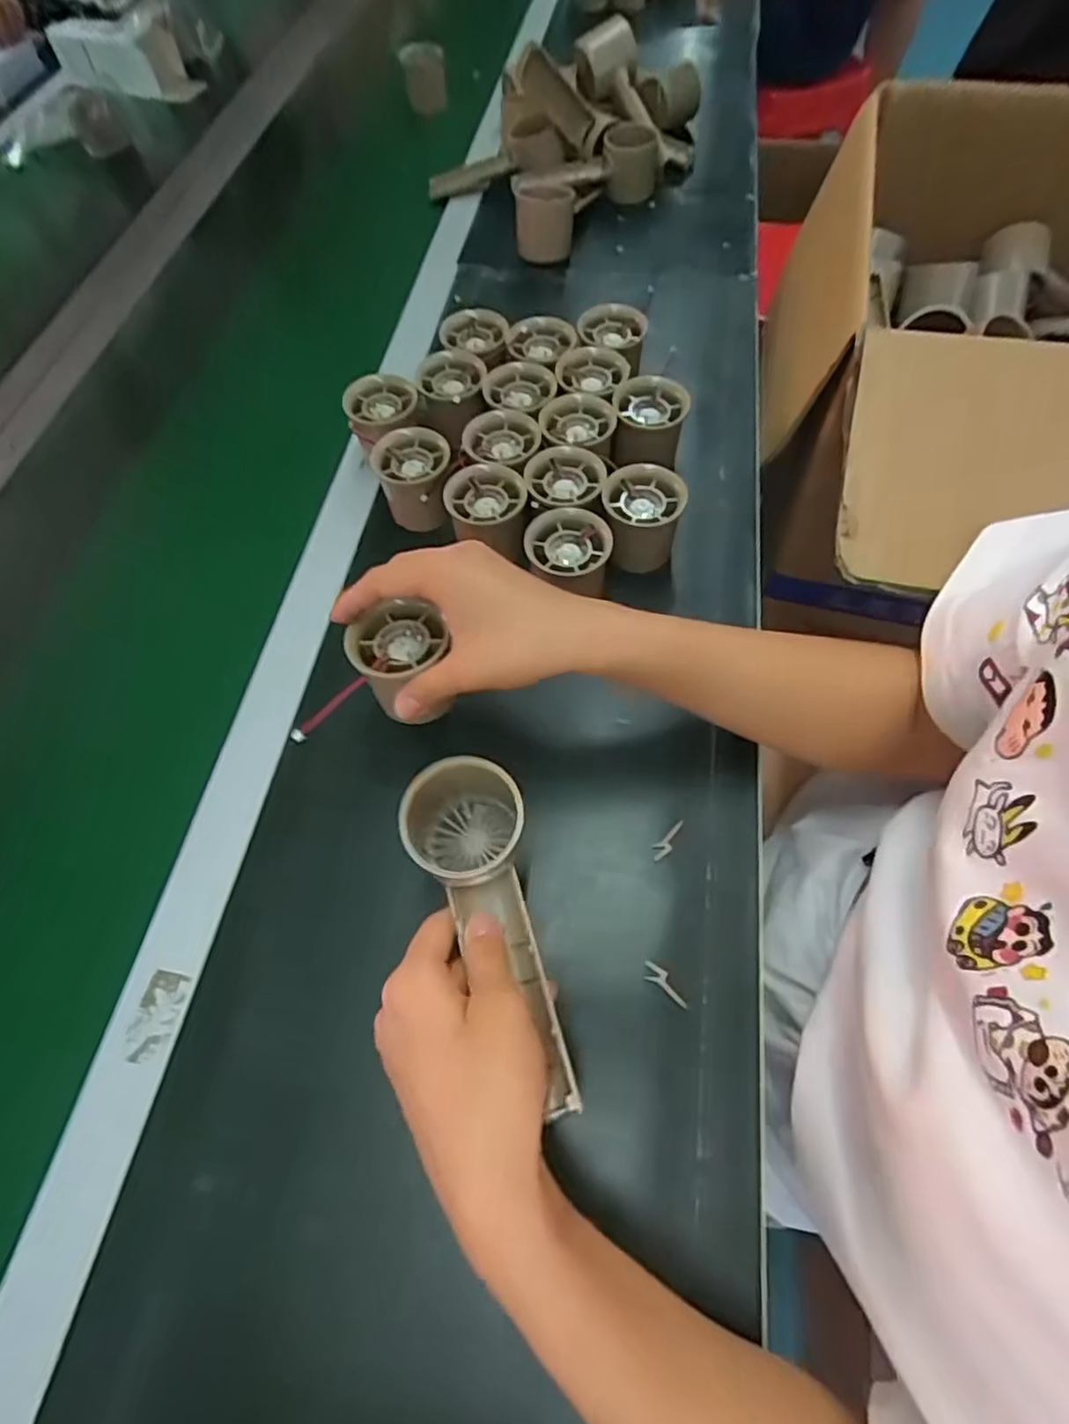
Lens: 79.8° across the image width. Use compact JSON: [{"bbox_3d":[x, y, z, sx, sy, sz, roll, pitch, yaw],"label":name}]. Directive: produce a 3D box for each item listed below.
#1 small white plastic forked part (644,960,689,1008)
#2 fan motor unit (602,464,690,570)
[{"bbox_3d":[0.069,0.143,0.337,0.028,0.004,0.009,33,69,19],"label":"small white plastic forked part"},{"bbox_3d":[0.076,-0.137,0.456,0.053,0.054,0.056,2,63,5],"label":"fan motor unit"}]

